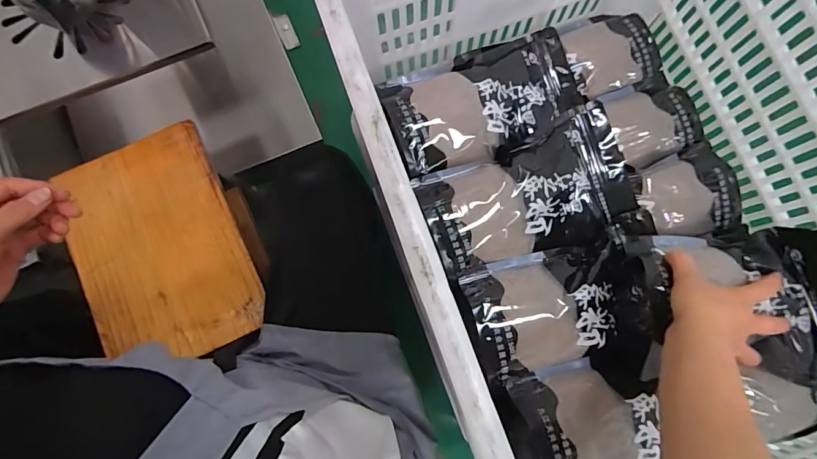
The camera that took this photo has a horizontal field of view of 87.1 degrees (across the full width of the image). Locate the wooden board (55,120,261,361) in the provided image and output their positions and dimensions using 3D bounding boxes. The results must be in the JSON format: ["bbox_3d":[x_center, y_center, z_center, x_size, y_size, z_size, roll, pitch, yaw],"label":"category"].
[{"bbox_3d":[-0.332,0.024,0.573,0.206,0.022,0.298,-25,79,-6],"label":"wooden board"}]

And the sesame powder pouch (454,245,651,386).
[{"bbox_3d":[0.174,0.079,0.459,0.183,0.045,0.124,-10,78,-3],"label":"sesame powder pouch"}]

